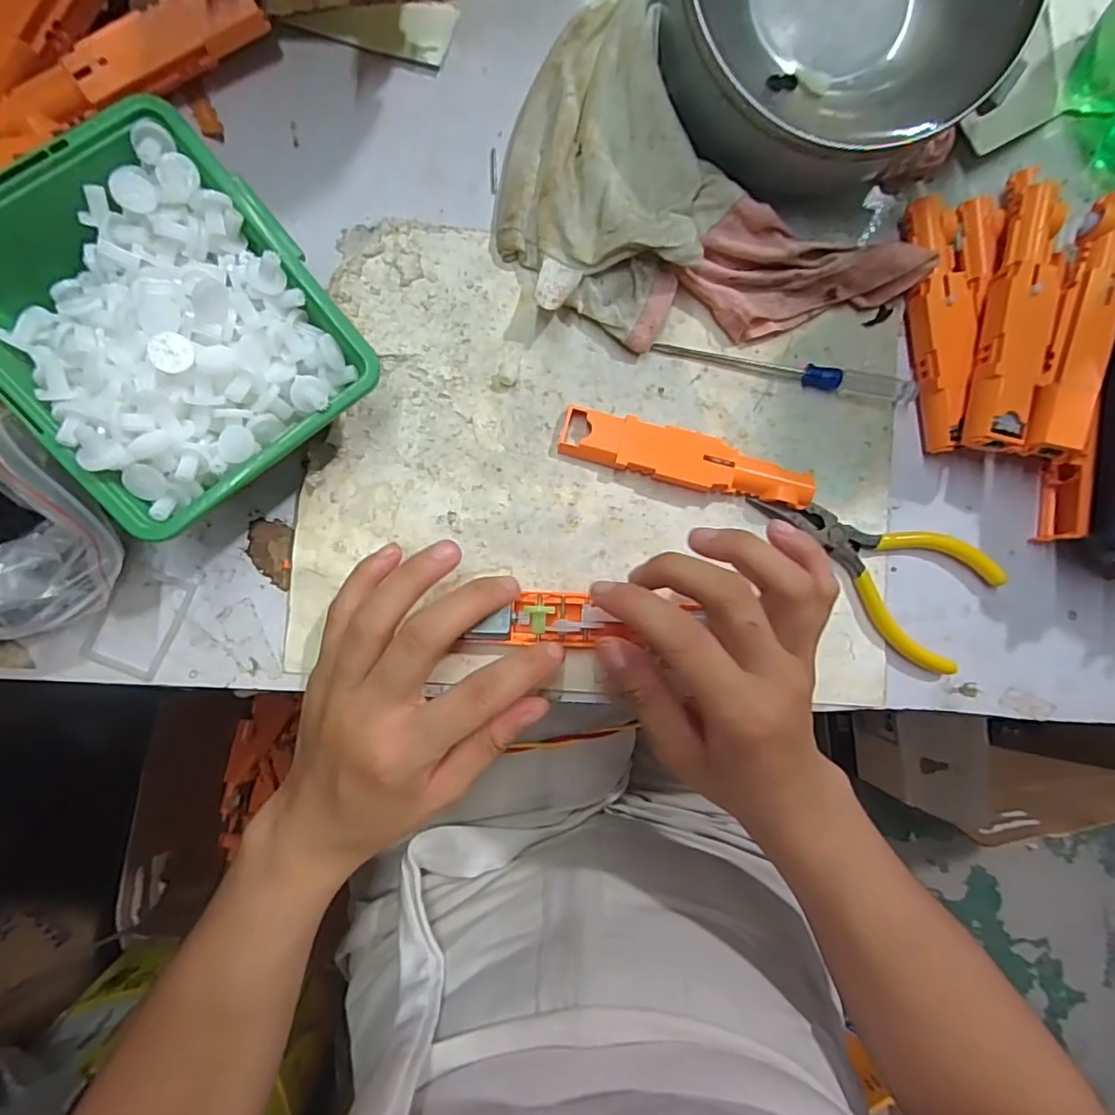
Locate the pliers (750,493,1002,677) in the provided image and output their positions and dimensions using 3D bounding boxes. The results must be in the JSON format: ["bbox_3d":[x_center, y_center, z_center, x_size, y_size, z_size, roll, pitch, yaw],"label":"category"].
[{"bbox_3d":[0.152,-0.002,0.280,0.121,0.010,0.061,37,86,-1],"label":"pliers"}]

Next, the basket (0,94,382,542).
[{"bbox_3d":[-0.146,-0.086,0.227,0.110,0.056,0.126,-38,90,-4],"label":"basket"}]

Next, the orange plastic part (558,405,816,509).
[{"bbox_3d":[0.060,-0.045,0.273,0.117,0.014,0.024,15,86,-2],"label":"orange plastic part"}]

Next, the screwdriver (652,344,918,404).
[{"bbox_3d":[0.111,-0.090,0.282,0.127,0.009,0.012,8,87,-3],"label":"screwdriver"}]

